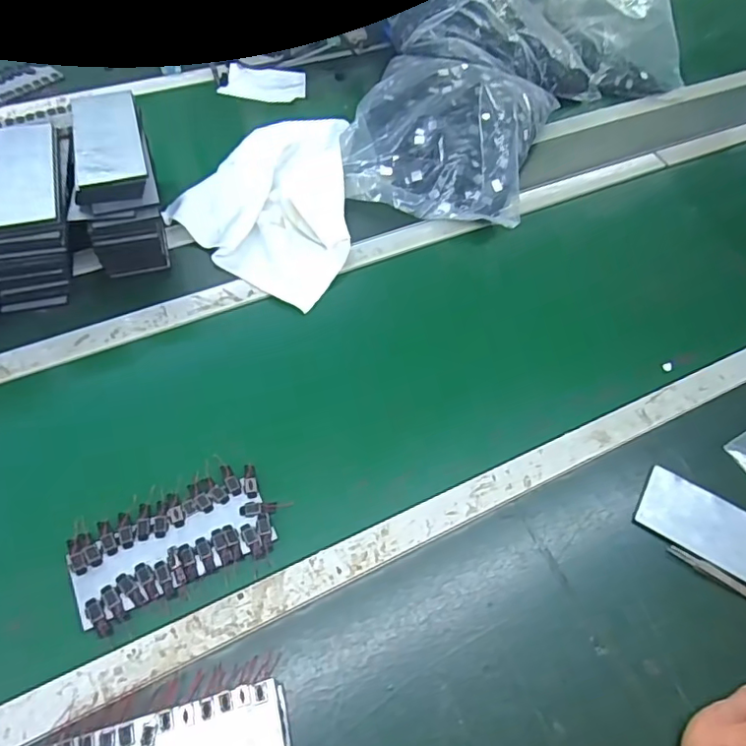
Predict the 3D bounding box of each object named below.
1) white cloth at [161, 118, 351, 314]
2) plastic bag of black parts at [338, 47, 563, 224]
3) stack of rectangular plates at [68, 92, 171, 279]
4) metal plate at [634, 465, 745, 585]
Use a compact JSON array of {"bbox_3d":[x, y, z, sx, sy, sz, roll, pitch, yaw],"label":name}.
[{"bbox_3d":[-0.132,-0.280,0.863,0.282,0.038,0.340,27,61,11],"label":"white cloth"},{"bbox_3d":[0.123,-0.404,0.926,0.308,0.099,0.346,19,59,7],"label":"plastic bag of black parts"},{"bbox_3d":[-0.354,-0.263,0.769,0.108,0.138,0.220,-13,61,-12],"label":"stack of rectangular plates"},{"bbox_3d":[0.406,0.187,0.624,0.206,0.011,0.084,30,61,13],"label":"metal plate"}]

